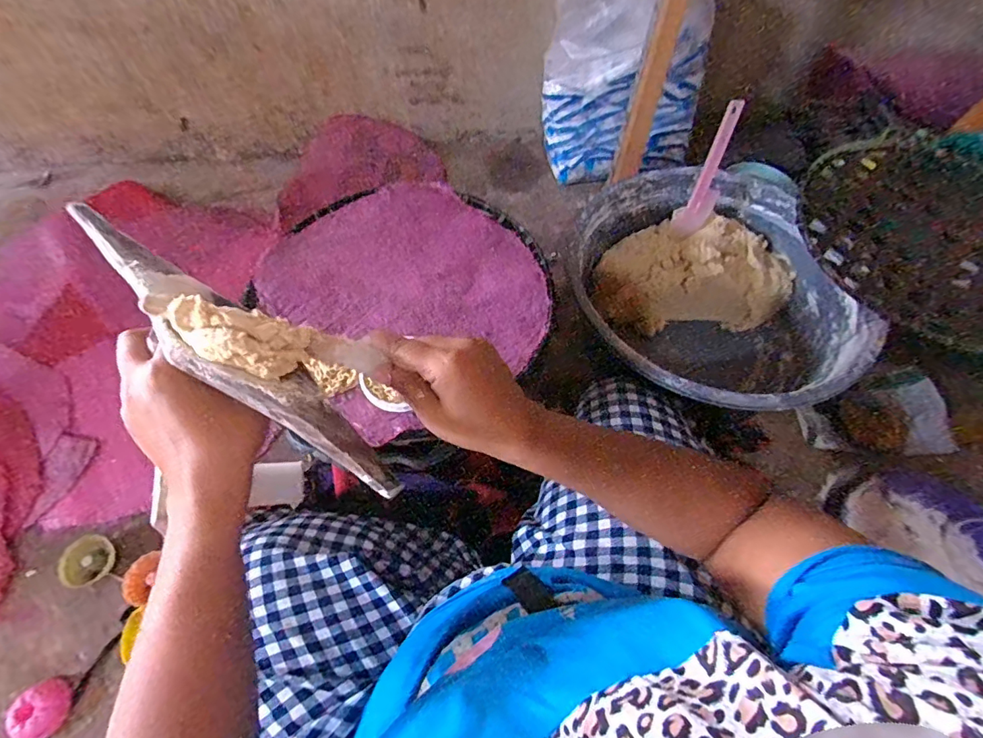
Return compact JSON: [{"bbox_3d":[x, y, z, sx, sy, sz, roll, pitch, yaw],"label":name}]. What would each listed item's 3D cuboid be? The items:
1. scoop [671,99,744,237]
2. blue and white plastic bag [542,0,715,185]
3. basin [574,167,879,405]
[{"bbox_3d":[0.321,-0.283,0.704,0.050,0.199,0.045,28,64,16],"label":"scoop"},{"bbox_3d":[0.239,-0.496,0.862,0.293,0.292,0.120,6,60,4],"label":"blue and white plastic bag"},{"bbox_3d":[0.320,-0.086,0.745,0.364,0.222,0.410,1,60,1],"label":"basin"}]

